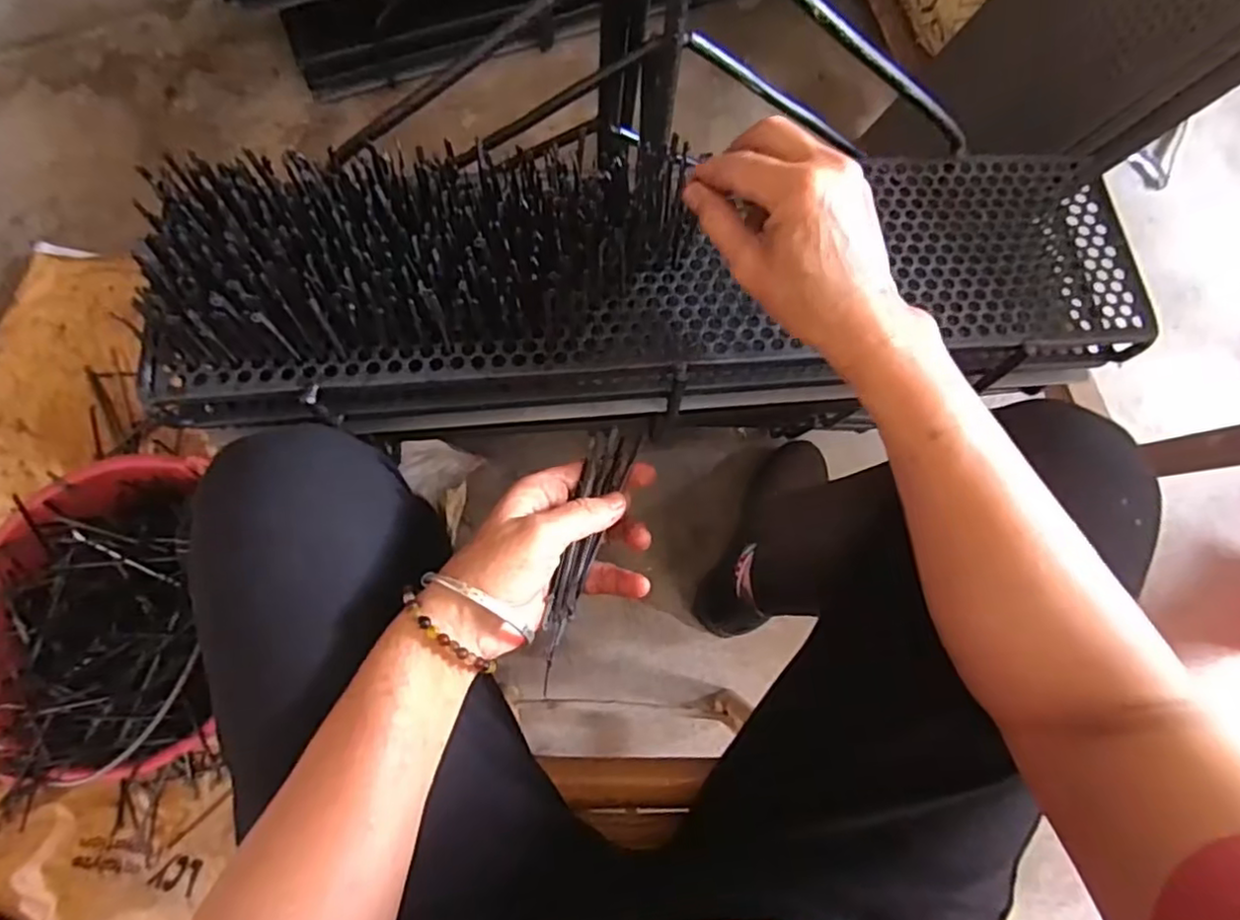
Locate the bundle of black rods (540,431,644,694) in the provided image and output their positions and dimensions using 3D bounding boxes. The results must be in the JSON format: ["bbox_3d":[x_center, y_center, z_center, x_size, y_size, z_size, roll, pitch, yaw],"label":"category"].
[{"bbox_3d":[-0.018,0.050,0.365,0.027,0.012,0.146,15,71,-3],"label":"bundle of black rods"}]

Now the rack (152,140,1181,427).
[{"bbox_3d":[0.032,-0.109,0.416,0.602,0.104,0.151,-5,84,-9],"label":"rack"}]

